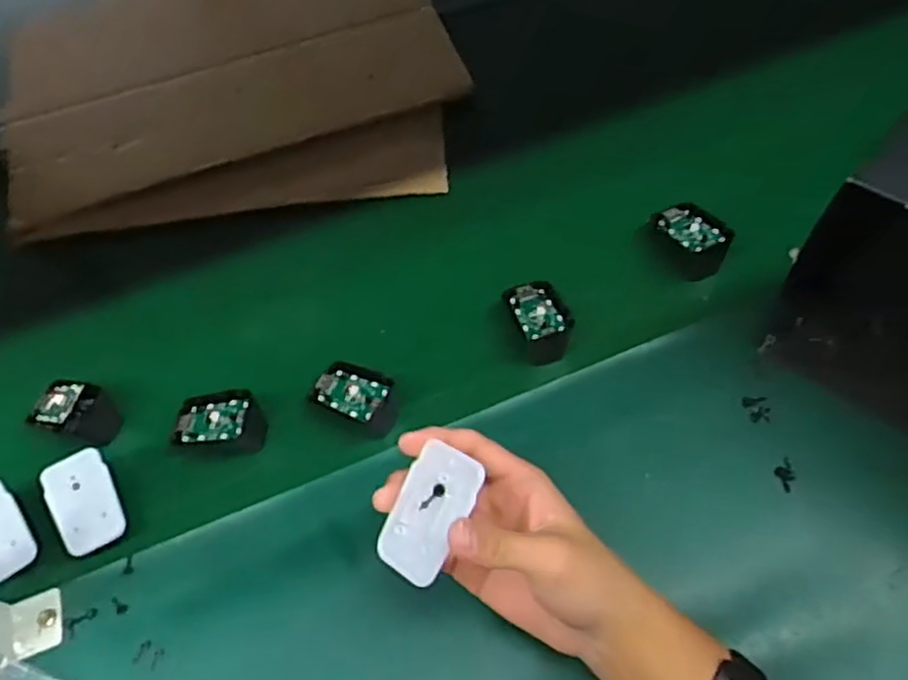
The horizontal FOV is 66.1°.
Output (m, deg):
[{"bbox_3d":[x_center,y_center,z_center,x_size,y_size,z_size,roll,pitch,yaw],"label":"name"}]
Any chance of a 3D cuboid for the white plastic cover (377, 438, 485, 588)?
[{"bbox_3d":[-0.013,0.091,0.362,0.040,0.004,0.067,24,84,35],"label":"white plastic cover"}]

